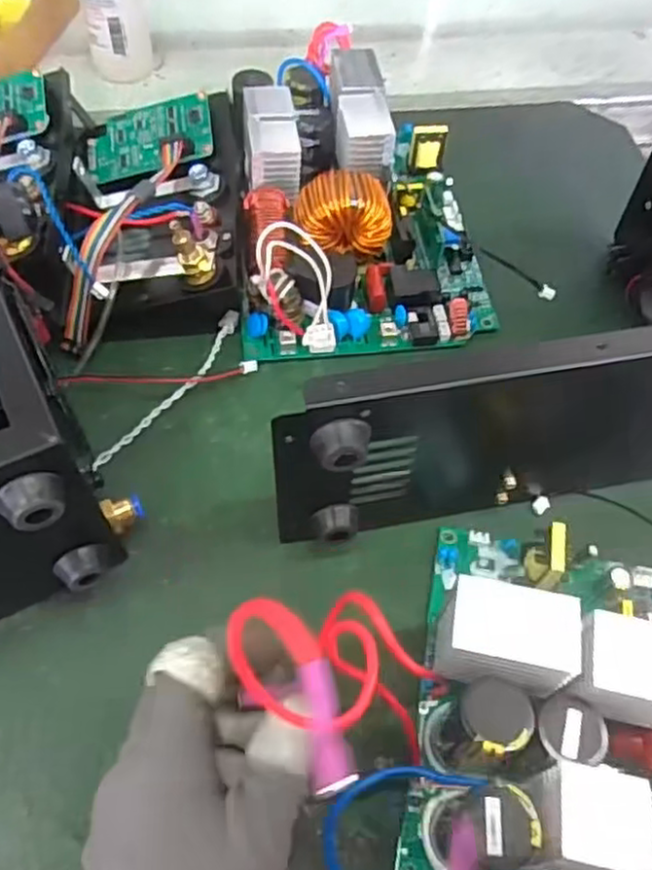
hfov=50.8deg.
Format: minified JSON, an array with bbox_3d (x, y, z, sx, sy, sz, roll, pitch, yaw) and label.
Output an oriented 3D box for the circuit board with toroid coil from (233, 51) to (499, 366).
[{"bbox_3d":[0.020,-0.160,0.476,0.168,0.081,0.211,-5,58,-7],"label":"circuit board with toroid coil"}]

